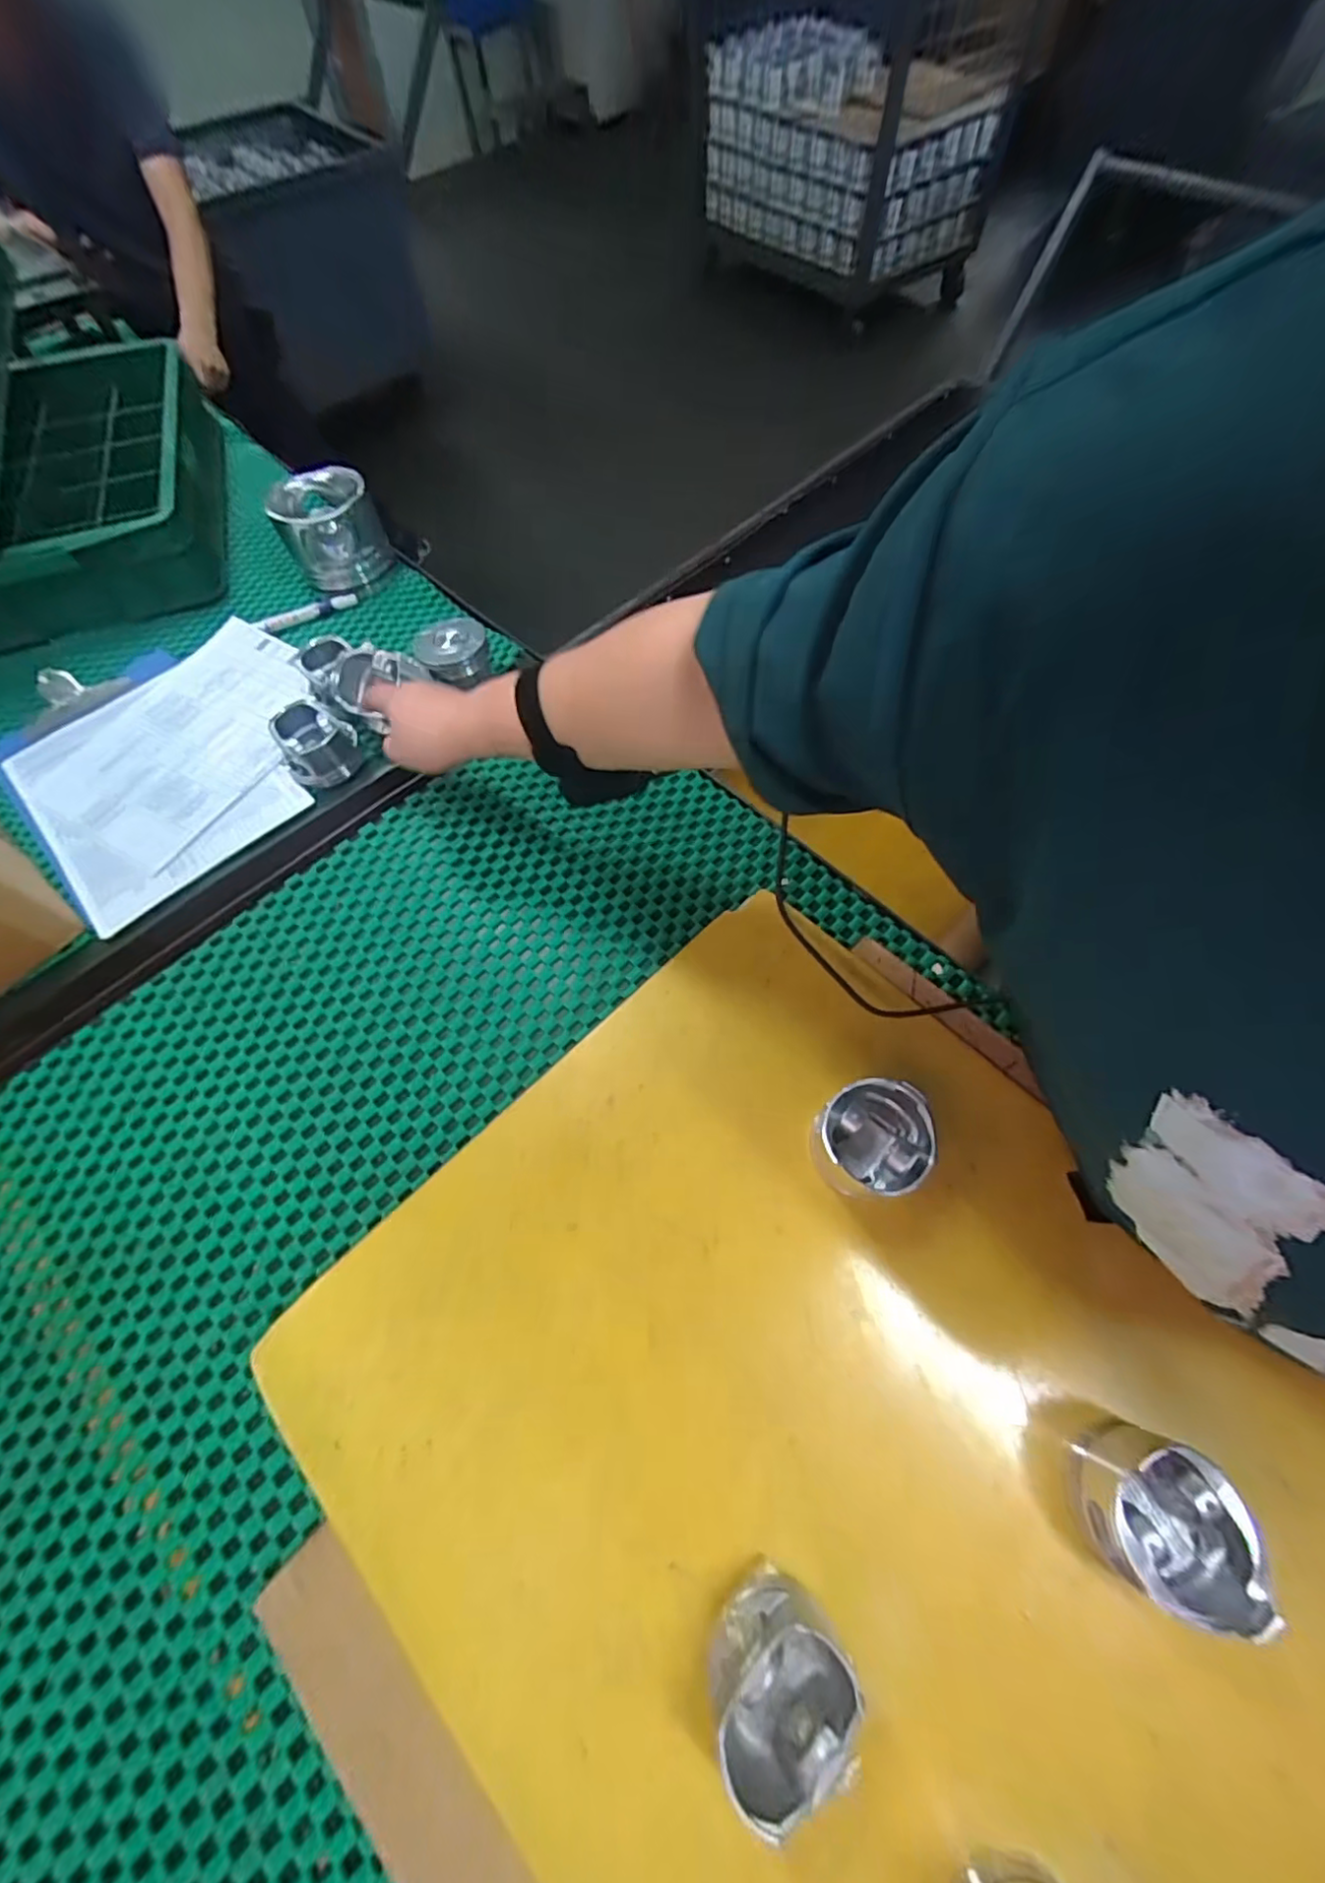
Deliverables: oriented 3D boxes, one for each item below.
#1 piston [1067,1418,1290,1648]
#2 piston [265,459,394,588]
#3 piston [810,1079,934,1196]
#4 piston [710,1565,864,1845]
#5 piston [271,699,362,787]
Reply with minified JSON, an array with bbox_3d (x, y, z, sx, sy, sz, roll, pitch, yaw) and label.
[{"bbox_3d":[0.272,0.313,0.334,0.067,0.064,0.071,-1,63,3],"label":"piston"},{"bbox_3d":[-0.405,-0.503,0.764,0.117,0.092,0.104,-22,66,-9],"label":"piston"},{"bbox_3d":[0.142,0.134,0.421,0.071,0.059,0.069,-4,63,1],"label":"piston"},{"bbox_3d":[0.058,0.365,0.306,0.066,0.054,0.065,-1,63,3],"label":"piston"},{"bbox_3d":[-0.353,-0.203,0.625,0.071,0.044,0.076,-42,68,-16],"label":"piston"}]

